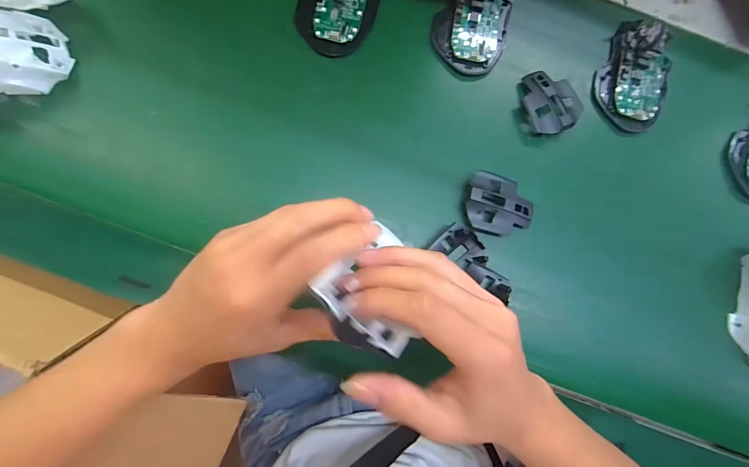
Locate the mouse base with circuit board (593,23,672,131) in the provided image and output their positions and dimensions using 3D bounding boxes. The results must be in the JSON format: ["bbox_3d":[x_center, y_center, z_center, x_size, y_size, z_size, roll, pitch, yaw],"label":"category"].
[{"bbox_3d":[0.266,-0.159,0.353,0.067,0.028,0.104,23,80,-1],"label":"mouse base with circuit board"}]

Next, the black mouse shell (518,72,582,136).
[{"bbox_3d":[0.173,-0.128,0.345,0.052,0.025,0.064,-11,82,-6],"label":"black mouse shell"}]

